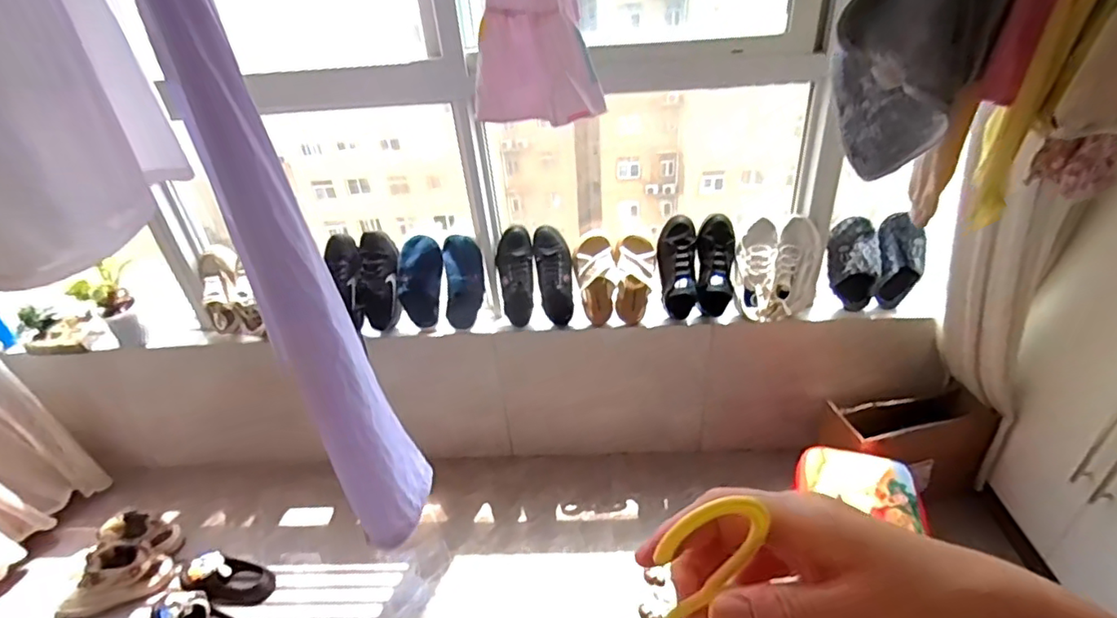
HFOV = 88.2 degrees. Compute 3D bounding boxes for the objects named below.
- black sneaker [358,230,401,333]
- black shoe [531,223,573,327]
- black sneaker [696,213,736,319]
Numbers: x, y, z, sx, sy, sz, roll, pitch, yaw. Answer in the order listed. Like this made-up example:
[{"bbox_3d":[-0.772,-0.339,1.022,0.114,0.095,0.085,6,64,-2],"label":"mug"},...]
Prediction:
[{"bbox_3d":[-0.478,-0.073,1.549,0.099,0.266,0.087,-3,4,2],"label":"black sneaker"},{"bbox_3d":[-0.011,-0.087,1.541,0.093,0.269,0.087,-9,-4,-6],"label":"black shoe"},{"bbox_3d":[0.410,-0.114,1.506,0.095,0.254,0.086,0,1,7],"label":"black sneaker"}]

